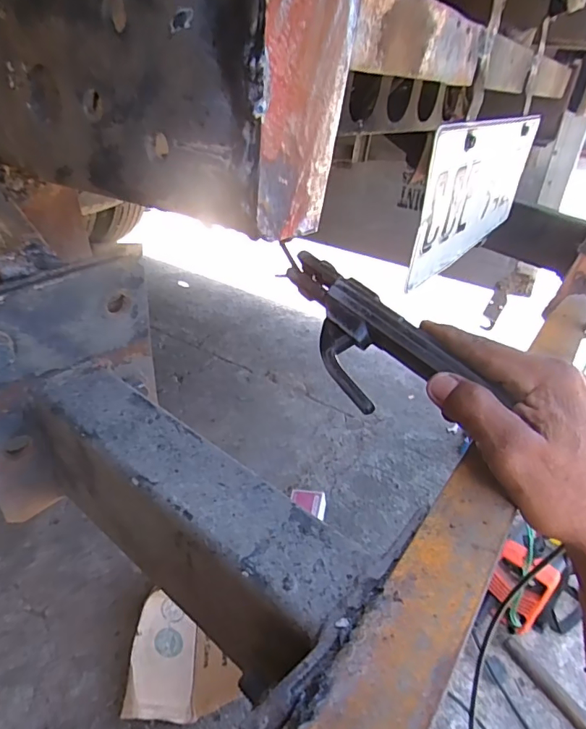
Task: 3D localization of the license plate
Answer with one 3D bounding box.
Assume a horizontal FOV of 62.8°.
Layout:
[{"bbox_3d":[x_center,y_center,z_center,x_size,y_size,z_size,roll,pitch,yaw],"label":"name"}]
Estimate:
[{"bbox_3d":[0.208,-0.189,0.522,0.008,0.139,0.369,26,36,26],"label":"license plate"}]

